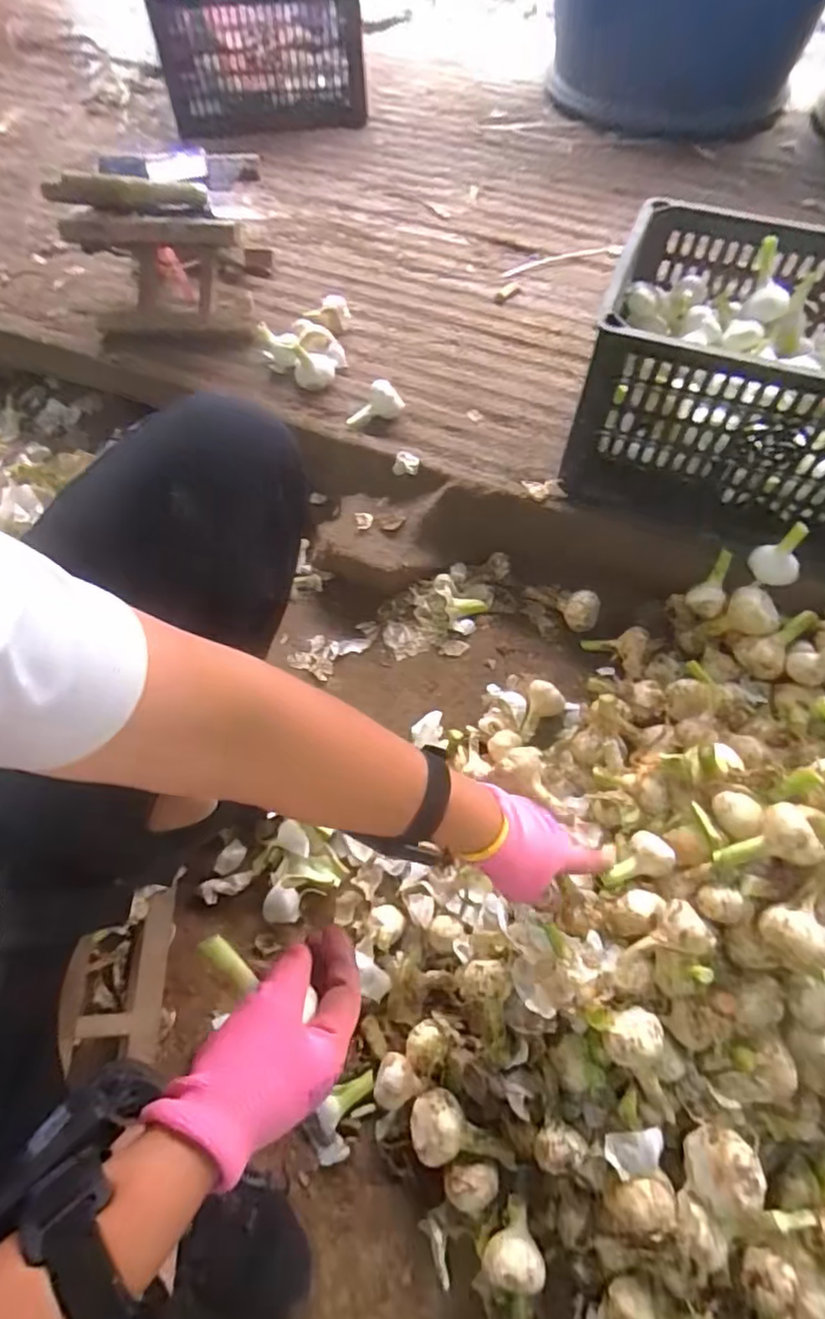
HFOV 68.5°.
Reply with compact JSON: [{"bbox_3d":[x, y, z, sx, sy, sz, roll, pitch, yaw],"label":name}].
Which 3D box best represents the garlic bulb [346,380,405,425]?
[{"bbox_3d":[-0.058,-0.381,0.894,0.082,0.032,0.045,-11,62,-4],"label":"garlic bulb"}]

